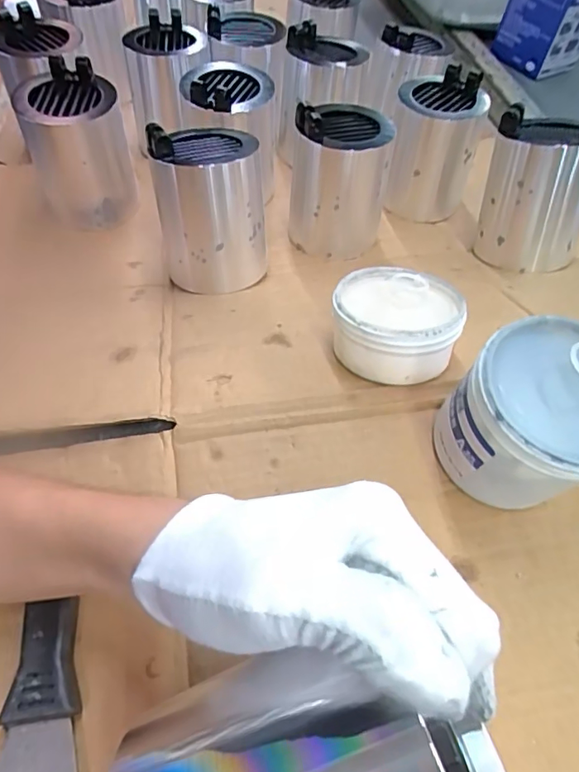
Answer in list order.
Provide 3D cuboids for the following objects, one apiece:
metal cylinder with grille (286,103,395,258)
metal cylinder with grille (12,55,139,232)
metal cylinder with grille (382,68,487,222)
[{"bbox_3d":[0.046,-0.193,0.469,0.089,0.115,0.092,10,56,2],"label":"metal cylinder with grille"},{"bbox_3d":[-0.198,-0.220,0.475,0.089,0.112,0.087,-15,59,-15],"label":"metal cylinder with grille"},{"bbox_3d":[0.143,-0.236,0.511,0.087,0.112,0.075,18,56,7],"label":"metal cylinder with grille"}]

